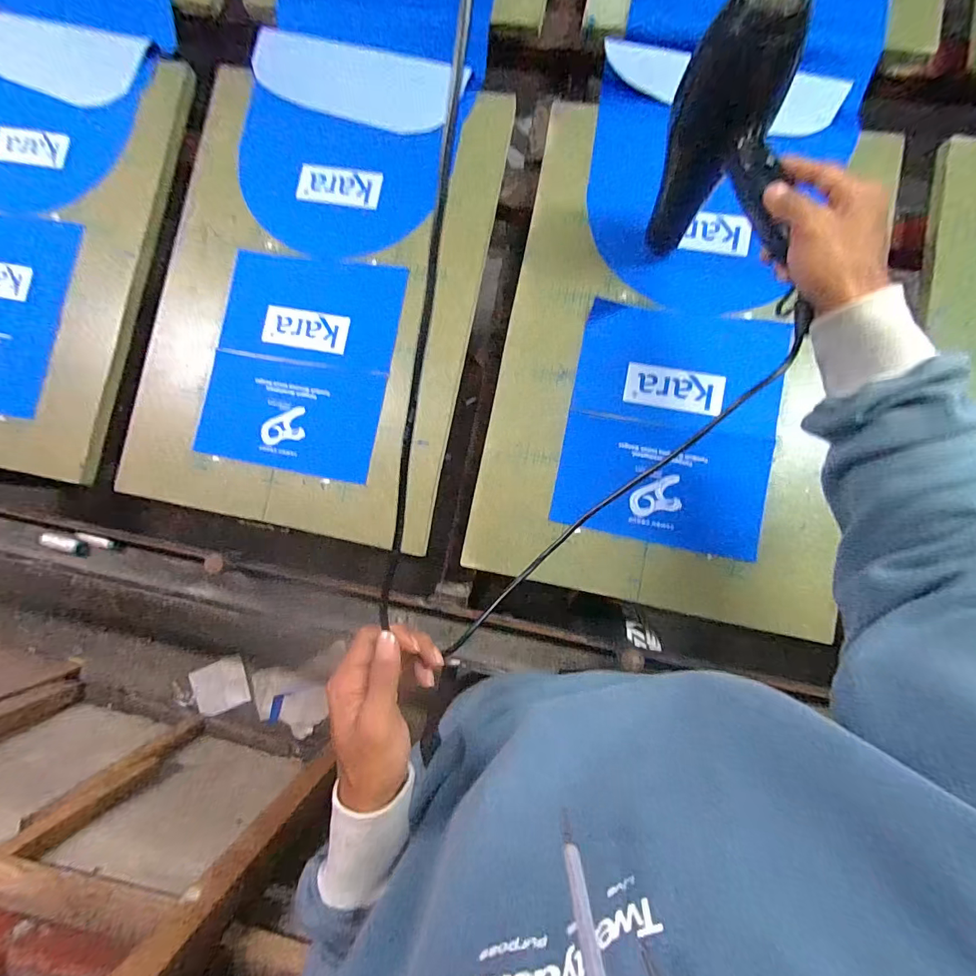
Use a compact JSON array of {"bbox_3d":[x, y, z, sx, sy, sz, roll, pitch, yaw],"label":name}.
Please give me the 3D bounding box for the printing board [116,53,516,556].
[{"bbox_3d":[-0.238,-0.275,0.600,0.454,0.022,0.646,11,89,6],"label":"printing board"}]

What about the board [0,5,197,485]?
[{"bbox_3d":[-0.720,-0.382,0.657,0.450,0.061,0.684,11,85,3],"label":"board"}]

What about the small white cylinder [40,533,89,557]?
[{"bbox_3d":[-0.583,0.078,0.601,0.069,0.018,0.022,14,89,6],"label":"small white cylinder"}]

